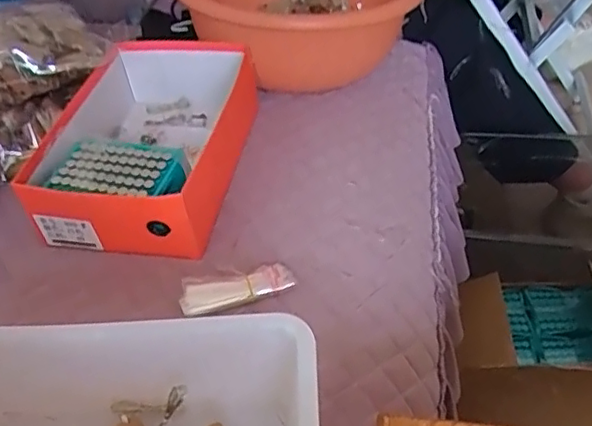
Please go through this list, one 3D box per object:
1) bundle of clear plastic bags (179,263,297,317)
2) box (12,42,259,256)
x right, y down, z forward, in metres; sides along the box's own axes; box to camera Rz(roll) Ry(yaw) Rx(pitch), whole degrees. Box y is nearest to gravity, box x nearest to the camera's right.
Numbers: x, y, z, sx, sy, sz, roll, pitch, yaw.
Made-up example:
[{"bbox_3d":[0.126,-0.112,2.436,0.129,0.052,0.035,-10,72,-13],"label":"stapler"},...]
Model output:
[{"bbox_3d":[-0.058,0.075,0.604,0.113,0.011,0.039,-10,61,-8],"label":"bundle of clear plastic bags"},{"bbox_3d":[-0.172,-0.103,0.754,0.205,0.097,0.323,5,42,13],"label":"box"}]

